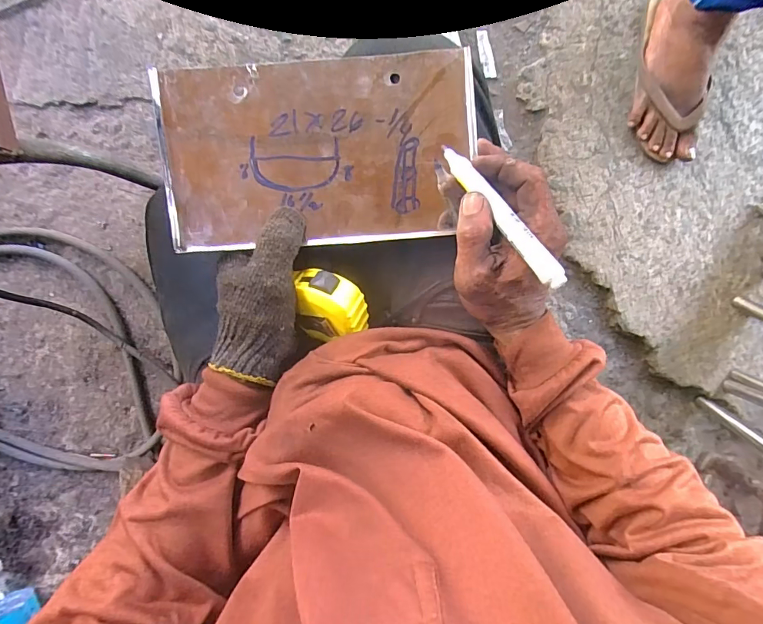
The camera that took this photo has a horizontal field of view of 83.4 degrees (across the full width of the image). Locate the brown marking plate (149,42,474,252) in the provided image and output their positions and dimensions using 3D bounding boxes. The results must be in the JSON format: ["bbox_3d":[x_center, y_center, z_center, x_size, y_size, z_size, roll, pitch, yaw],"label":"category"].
[{"bbox_3d":[-0.046,-0.124,0.330,0.234,0.008,0.135,-5,95,-3],"label":"brown marking plate"}]

